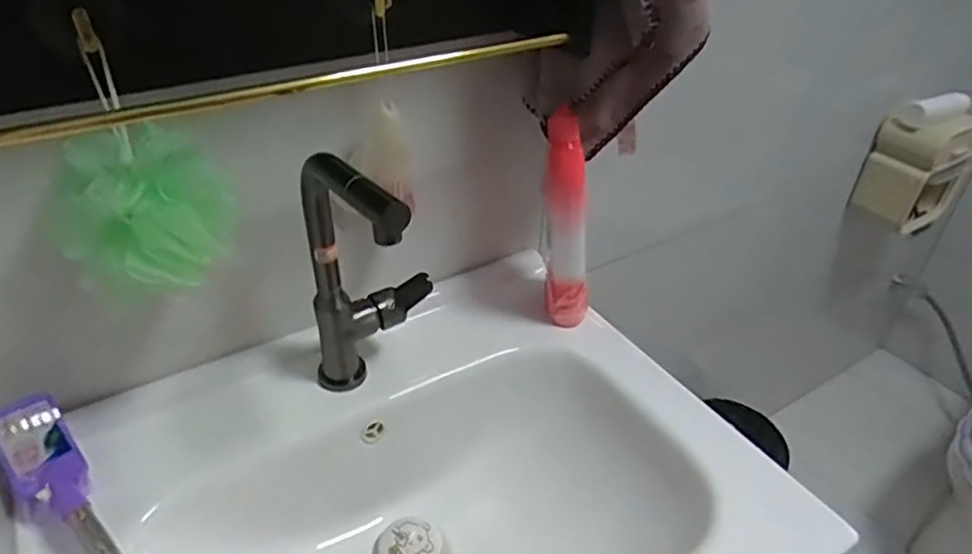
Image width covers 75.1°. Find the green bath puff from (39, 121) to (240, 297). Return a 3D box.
[{"bbox_3d":[-0.249,-0.047,0.469,0.124,0.099,0.079,-17,41,-23],"label":"green bath puff"}]

